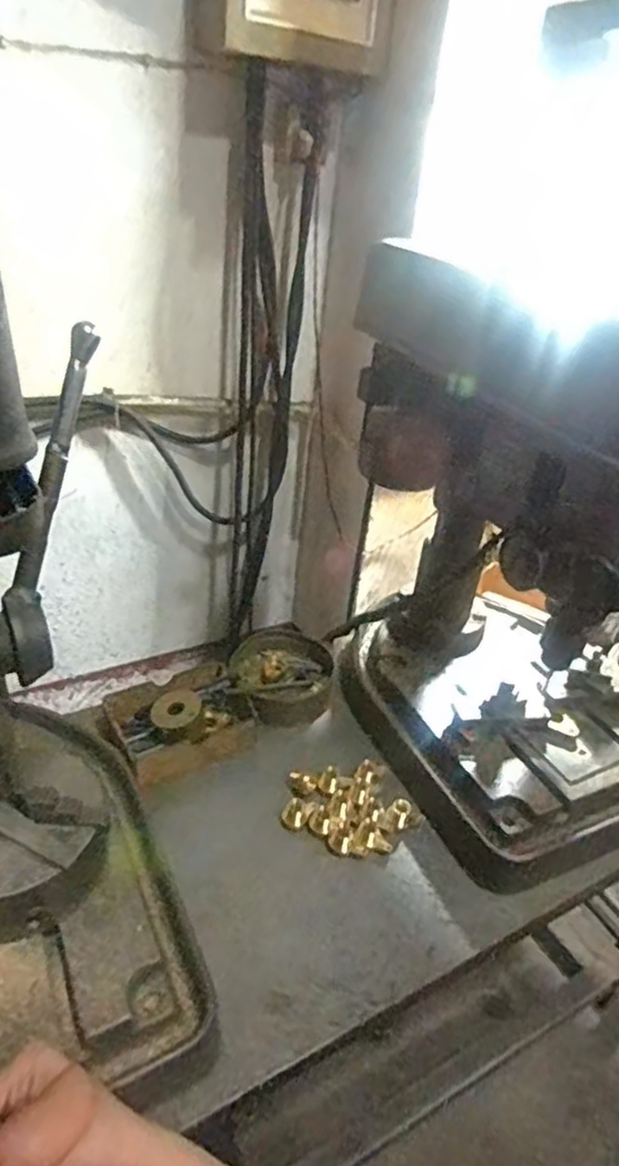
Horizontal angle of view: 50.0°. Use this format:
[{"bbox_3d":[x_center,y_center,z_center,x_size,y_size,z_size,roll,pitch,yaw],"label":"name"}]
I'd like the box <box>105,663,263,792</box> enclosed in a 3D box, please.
[{"bbox_3d":[-0.167,0.185,0.872,0.182,0.063,0.132,-11,36,-25],"label":"box"}]

